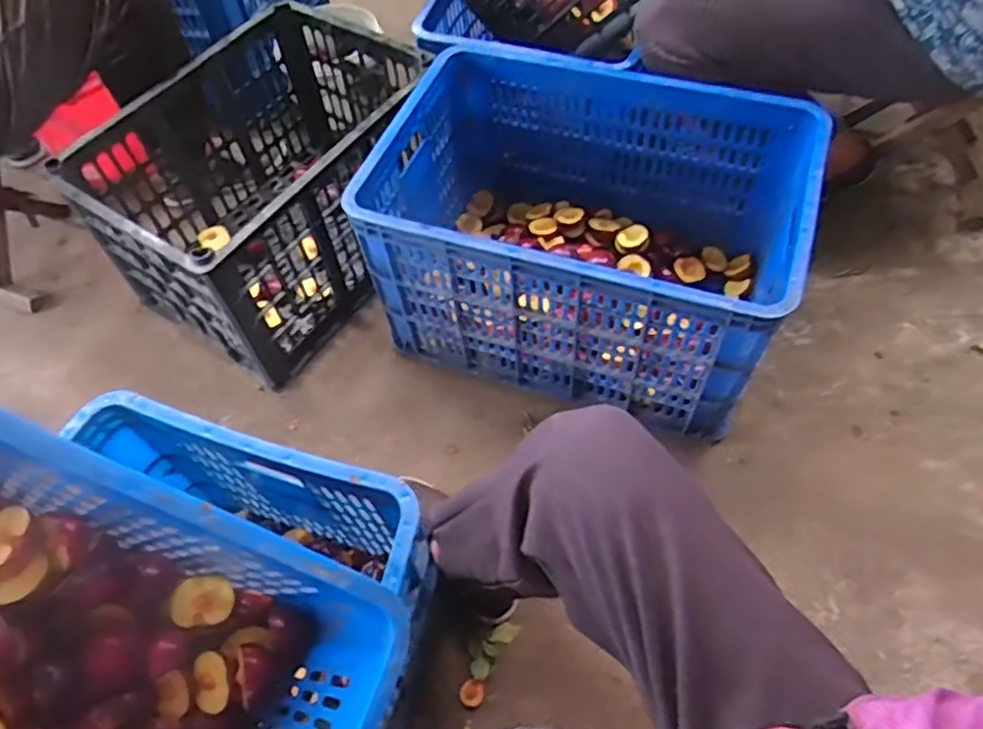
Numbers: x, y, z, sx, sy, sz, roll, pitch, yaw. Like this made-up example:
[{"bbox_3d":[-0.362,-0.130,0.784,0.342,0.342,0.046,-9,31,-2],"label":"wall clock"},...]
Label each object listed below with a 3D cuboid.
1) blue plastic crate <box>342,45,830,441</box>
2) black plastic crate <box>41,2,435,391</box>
[{"bbox_3d":[0.133,-0.195,0.950,0.531,0.294,0.378,18,61,13],"label":"blue plastic crate"},{"bbox_3d":[-0.345,-0.288,1.068,0.358,0.278,0.486,29,64,19],"label":"black plastic crate"}]

